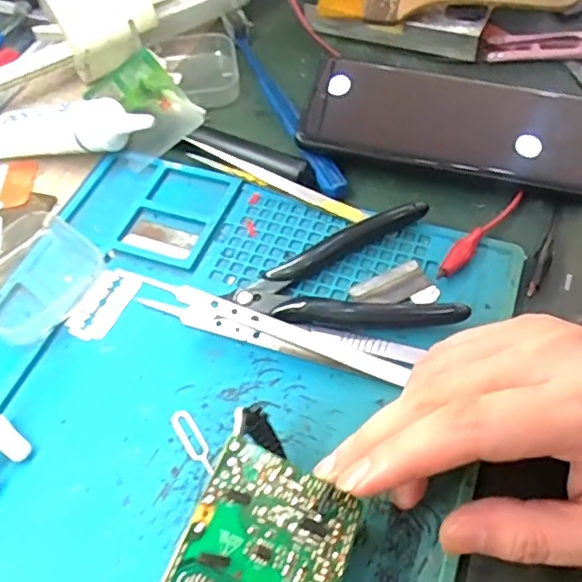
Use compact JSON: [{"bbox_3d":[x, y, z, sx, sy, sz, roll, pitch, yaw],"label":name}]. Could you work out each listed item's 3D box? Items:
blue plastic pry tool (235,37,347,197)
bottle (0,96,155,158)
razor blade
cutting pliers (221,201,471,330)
[{"bbox_3d":[-0.003,-0.116,0.391,0.014,0.009,0.164,-19,55,-10],"label":"blue plastic pry tool"},{"bbox_3d":[-0.134,-0.095,0.375,0.107,0.028,0.034,2,55,5],"label":"bottle"},{"bbox_3d":[-0.096,0.006,0.315,0.024,0.004,0.042,24,59,19],"label":"razor blade"},{"bbox_3d":[0.029,-0.014,0.312,0.108,0.015,0.072,3,55,6],"label":"cutting pliers"}]

